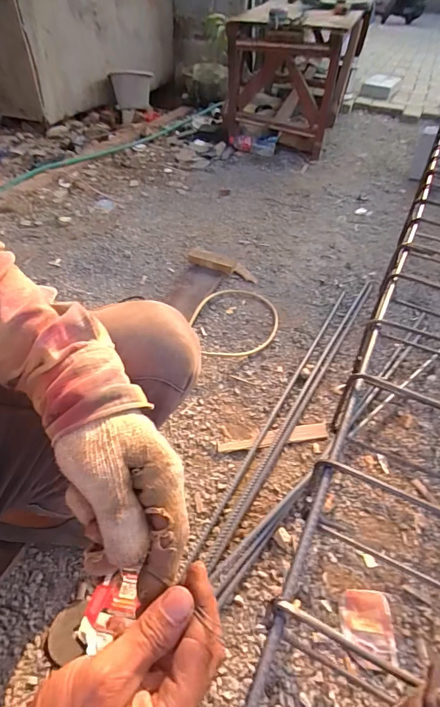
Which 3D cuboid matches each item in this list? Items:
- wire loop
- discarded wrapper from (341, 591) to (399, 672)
[{"bbox_3d":[0.039,-0.094,1.021,0.231,0.026,0.250,-2,44,-4],"label":"wire loop"},{"bbox_3d":[0.208,0.387,0.556,0.068,0.007,0.096,6,46,5],"label":"discarded wrapper"}]

